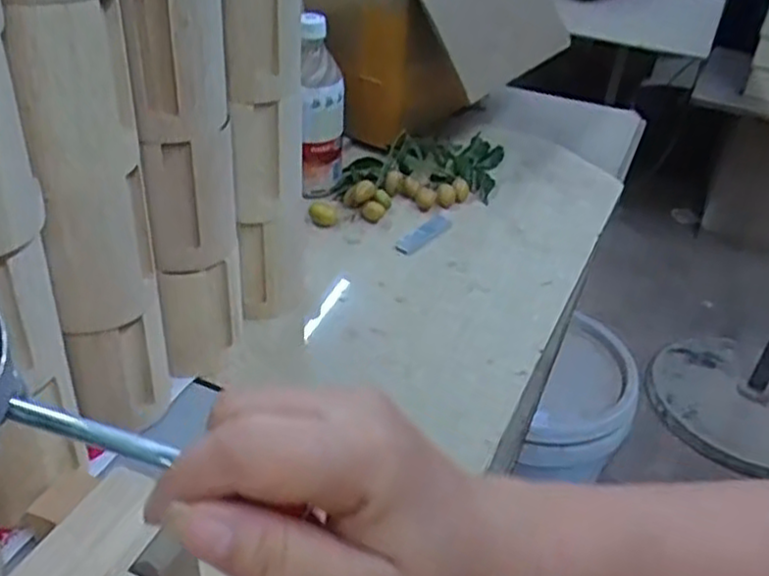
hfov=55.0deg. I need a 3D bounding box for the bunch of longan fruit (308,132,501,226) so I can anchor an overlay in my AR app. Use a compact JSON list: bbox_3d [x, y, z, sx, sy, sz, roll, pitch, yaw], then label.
[{"bbox_3d":[0.035,-0.127,0.835,0.271,0.040,0.108,-11,38,-21],"label":"bunch of longan fruit"}]

